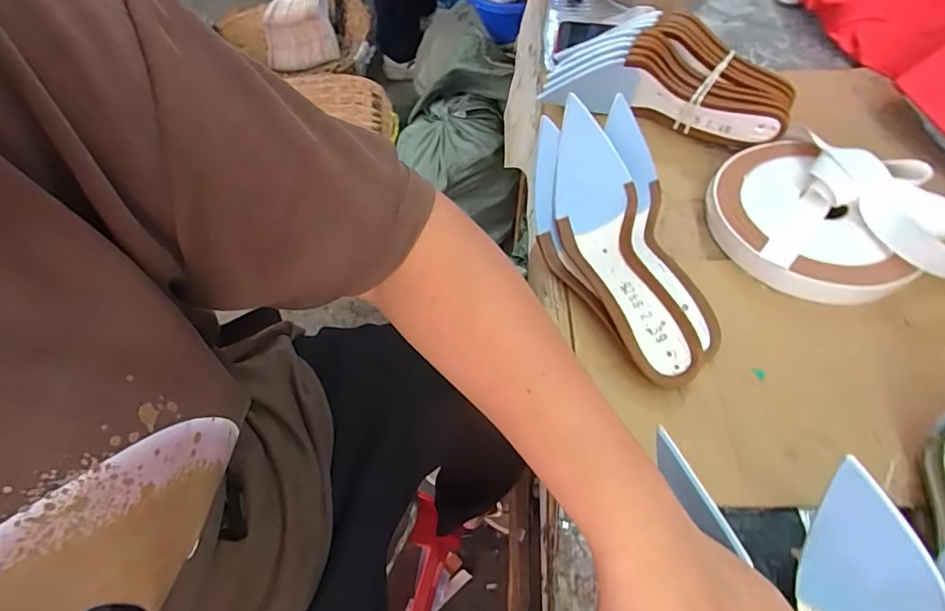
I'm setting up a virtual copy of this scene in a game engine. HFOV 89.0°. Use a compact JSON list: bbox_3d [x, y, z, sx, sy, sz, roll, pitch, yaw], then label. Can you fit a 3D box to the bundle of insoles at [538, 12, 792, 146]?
[{"bbox_3d":[0.211,-0.244,0.523,0.240,0.073,0.126,18,61,12],"label":"bundle of insoles"}]

